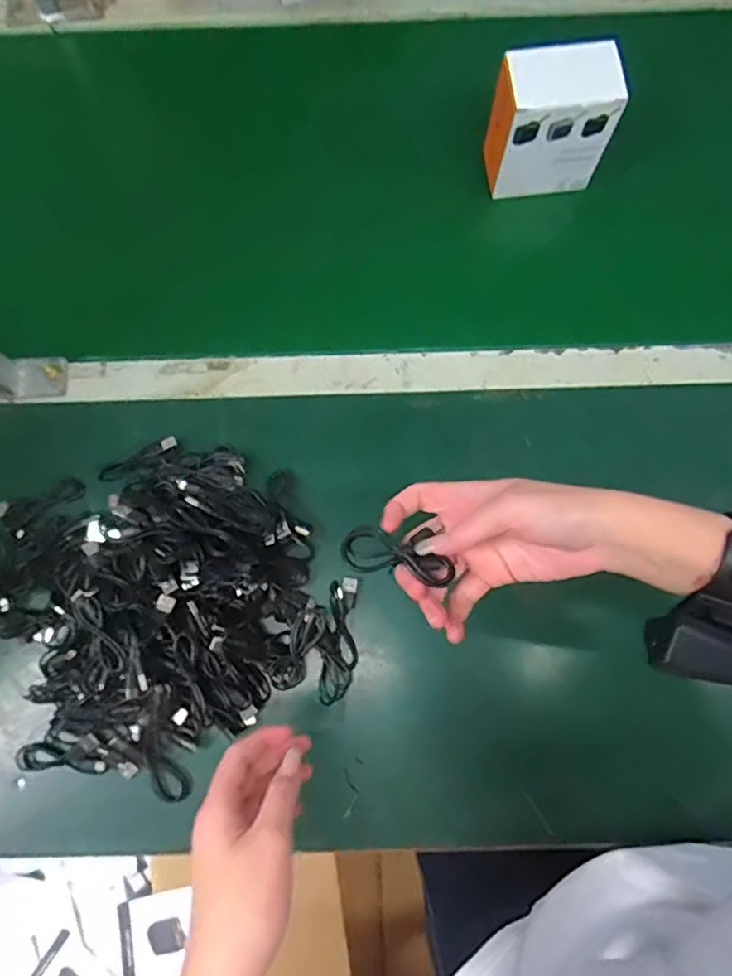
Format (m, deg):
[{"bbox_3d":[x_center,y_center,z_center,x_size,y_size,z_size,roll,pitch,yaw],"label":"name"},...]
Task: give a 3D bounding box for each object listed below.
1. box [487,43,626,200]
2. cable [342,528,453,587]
[{"bbox_3d":[0.171,-0.340,0.563,0.099,0.117,0.055,-6,76,-1],"label":"box"},{"bbox_3d":[0.020,0.038,0.359,0.067,0.014,0.035,18,77,8],"label":"cable"}]

